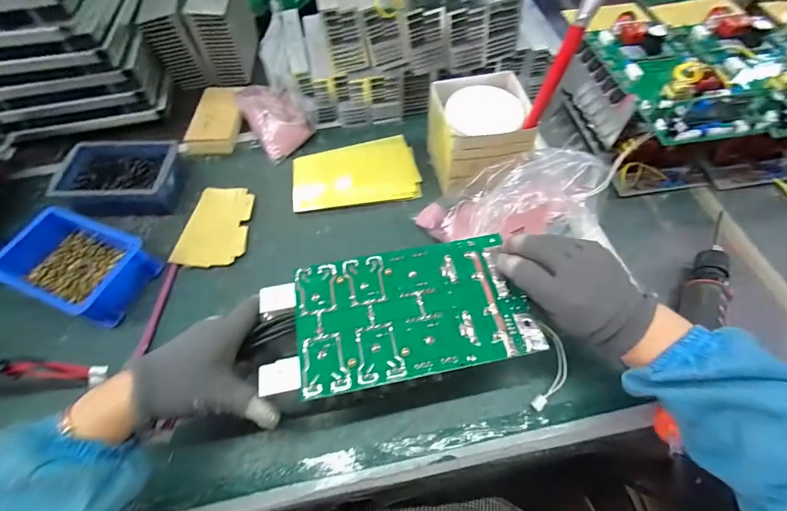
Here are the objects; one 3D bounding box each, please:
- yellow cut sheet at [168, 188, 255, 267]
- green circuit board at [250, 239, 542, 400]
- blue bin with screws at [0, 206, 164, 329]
[{"bbox_3d":[-0.231,-0.038,0.476,0.081,0.009,0.114,5,63,-1],"label":"yellow cut sheet"},{"bbox_3d":[0.001,0.051,0.335,0.235,0.019,0.122,-11,61,-3],"label":"green circuit board"},{"bbox_3d":[-0.366,0.012,0.428,0.146,0.055,0.104,18,63,11],"label":"blue bin with screws"}]

